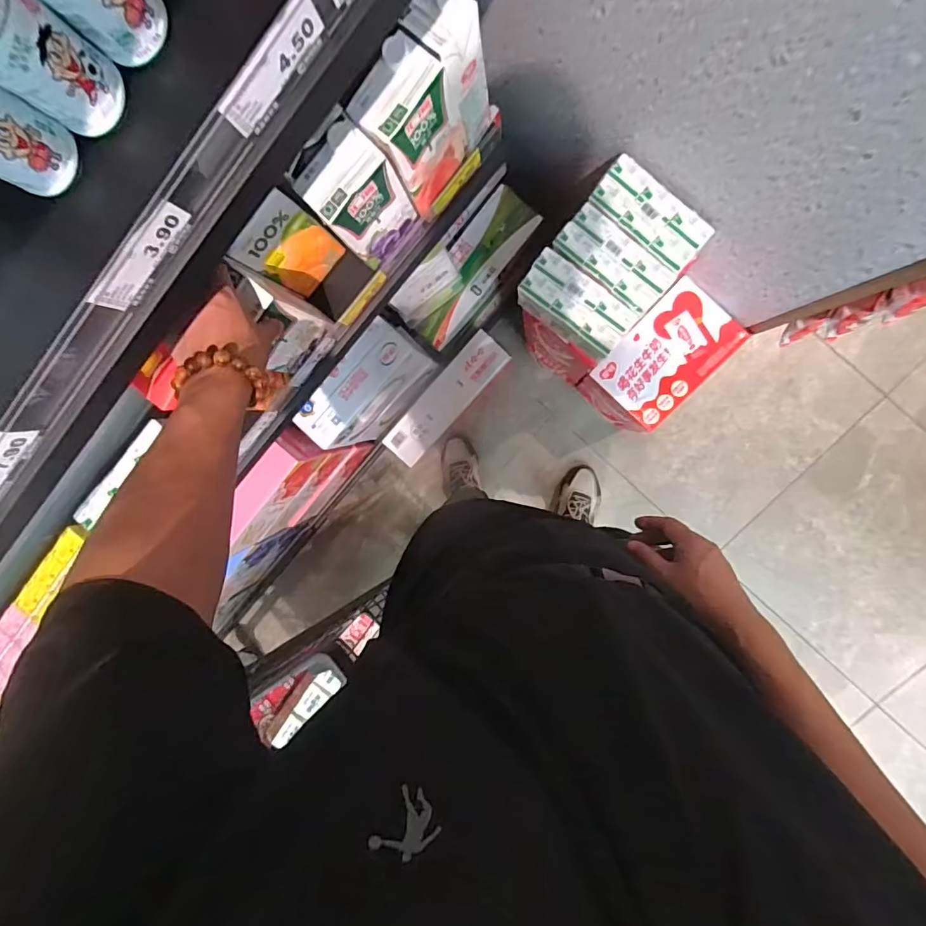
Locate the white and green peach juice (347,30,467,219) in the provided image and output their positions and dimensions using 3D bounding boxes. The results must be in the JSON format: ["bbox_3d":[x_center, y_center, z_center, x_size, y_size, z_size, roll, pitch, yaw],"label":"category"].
[{"bbox_3d":[-0.057,-0.378,0.550,0.059,0.168,0.099,41,99,2],"label":"white and green peach juice"}]

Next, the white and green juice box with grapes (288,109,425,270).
[{"bbox_3d":[-0.123,-0.311,0.574,0.071,0.176,0.097,44,99,1],"label":"white and green juice box with grapes"}]

